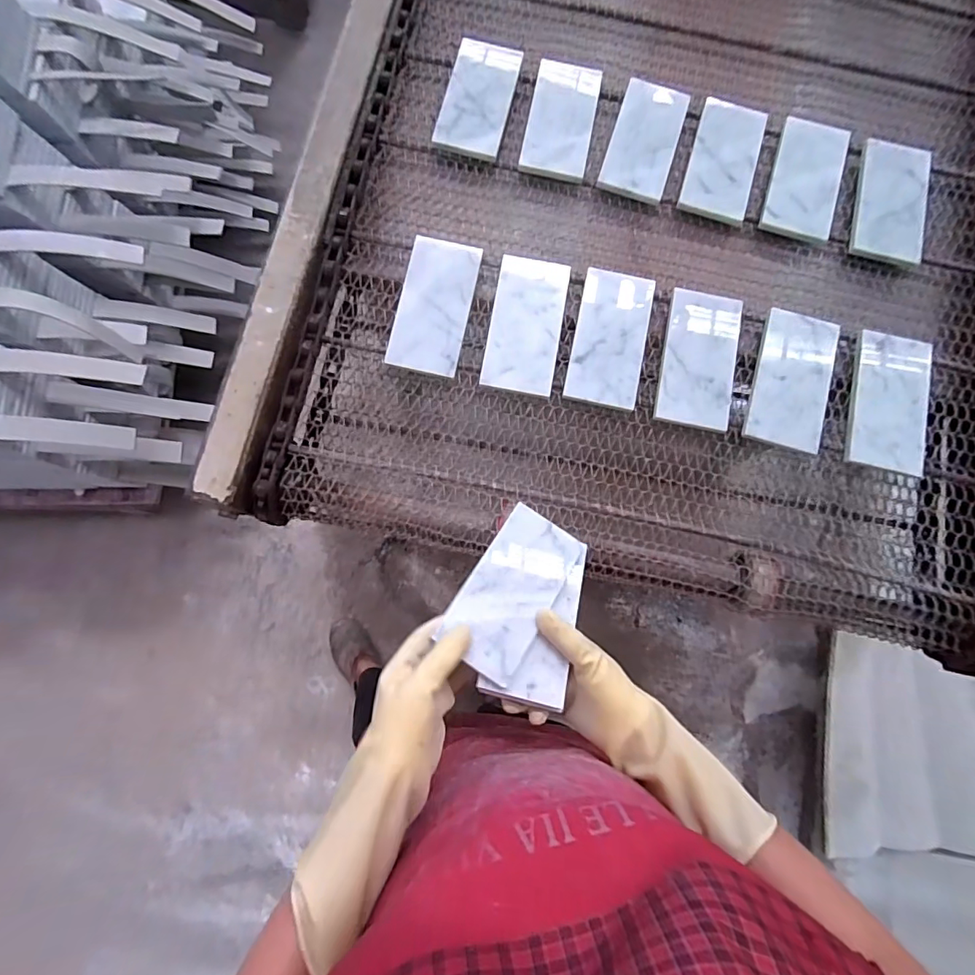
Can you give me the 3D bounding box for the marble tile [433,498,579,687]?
[{"bbox_3d":[0.025,0.091,0.455,0.076,0.008,0.151,34,63,2],"label":"marble tile"}]

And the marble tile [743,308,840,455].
[{"bbox_3d":[0.337,-0.118,0.544,0.082,0.010,0.162,21,77,2],"label":"marble tile"}]

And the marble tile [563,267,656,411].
[{"bbox_3d":[0.136,-0.165,0.548,0.078,0.007,0.154,12,80,1],"label":"marble tile"}]

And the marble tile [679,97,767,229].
[{"bbox_3d":[0.290,-0.402,0.607,0.080,0.017,0.156,17,78,2],"label":"marble tile"}]

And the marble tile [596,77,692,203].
[{"bbox_3d":[0.190,-0.417,0.597,0.077,0.011,0.152,18,79,0],"label":"marble tile"}]

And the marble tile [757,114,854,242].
[{"bbox_3d":[0.390,-0.375,0.602,0.086,0.011,0.163,18,80,5],"label":"marble tile"}]

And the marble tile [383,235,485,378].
[{"bbox_3d":[-0.058,-0.201,0.550,0.078,0.005,0.154,12,83,-1],"label":"marble tile"}]

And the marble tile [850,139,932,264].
[{"bbox_3d":[0.493,-0.348,0.604,0.085,0.010,0.153,13,84,-3],"label":"marble tile"}]

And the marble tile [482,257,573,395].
[{"bbox_3d":[0.043,-0.181,0.547,0.078,0.007,0.159,10,80,2],"label":"marble tile"}]

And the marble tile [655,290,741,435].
[{"bbox_3d":[0.234,-0.142,0.547,0.078,0.009,0.153,12,80,2],"label":"marble tile"}]

